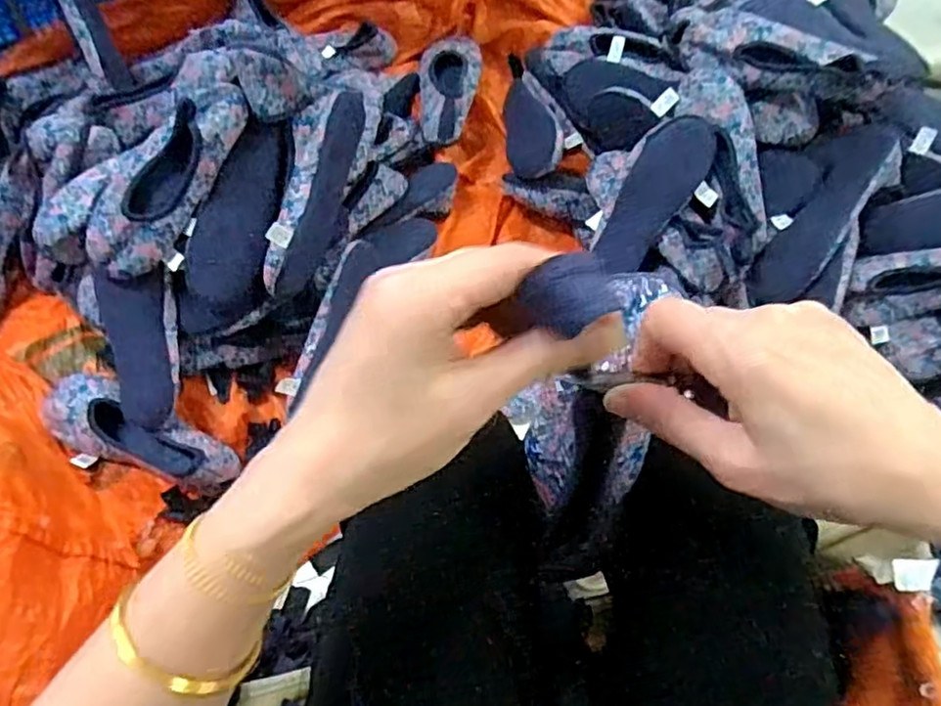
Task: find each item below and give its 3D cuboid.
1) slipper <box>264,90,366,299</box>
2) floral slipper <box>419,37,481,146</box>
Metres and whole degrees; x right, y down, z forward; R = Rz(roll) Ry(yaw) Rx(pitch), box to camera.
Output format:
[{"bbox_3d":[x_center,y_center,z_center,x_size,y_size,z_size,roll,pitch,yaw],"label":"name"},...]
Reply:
[{"bbox_3d":[-0.200,-0.201,0.827,0.065,0.111,0.270,15,85,4],"label":"slipper"},{"bbox_3d":[-0.033,-0.448,1.098,0.102,0.083,0.257,1,66,-2],"label":"floral slipper"}]

